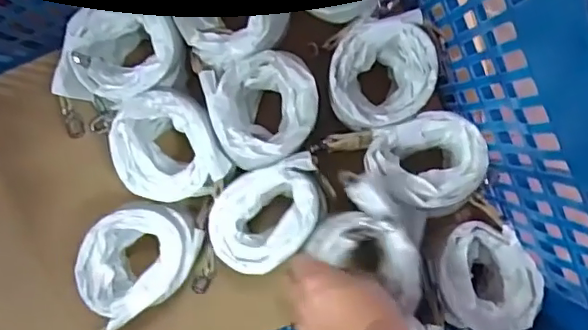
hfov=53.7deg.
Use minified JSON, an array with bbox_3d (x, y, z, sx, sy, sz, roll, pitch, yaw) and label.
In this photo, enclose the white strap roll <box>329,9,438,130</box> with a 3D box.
[{"bbox_3d":[0.077,-0.084,0.521,0.093,0.044,0.102,-4,94,0],"label":"white strap roll"}]

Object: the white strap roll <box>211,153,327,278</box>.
[{"bbox_3d":[-0.024,0.044,0.547,0.107,0.080,0.084,-26,93,2],"label":"white strap roll"}]

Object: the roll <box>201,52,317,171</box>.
[{"bbox_3d":[-0.027,-0.050,0.539,0.092,0.082,0.095,0,94,0],"label":"roll"}]

